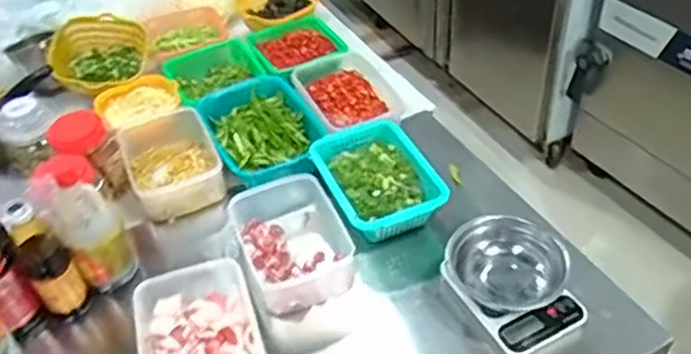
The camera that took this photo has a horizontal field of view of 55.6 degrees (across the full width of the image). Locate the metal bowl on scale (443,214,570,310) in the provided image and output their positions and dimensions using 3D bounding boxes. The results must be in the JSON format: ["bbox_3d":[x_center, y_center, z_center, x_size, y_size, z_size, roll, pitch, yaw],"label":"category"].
[{"bbox_3d":[0.223,0.118,0.900,0.149,0.077,0.137,-3,43,2],"label":"metal bowl on scale"}]

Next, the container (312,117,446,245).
[{"bbox_3d":[0.050,0.011,1.050,0.155,0.086,0.227,-20,45,-15],"label":"container"}]

